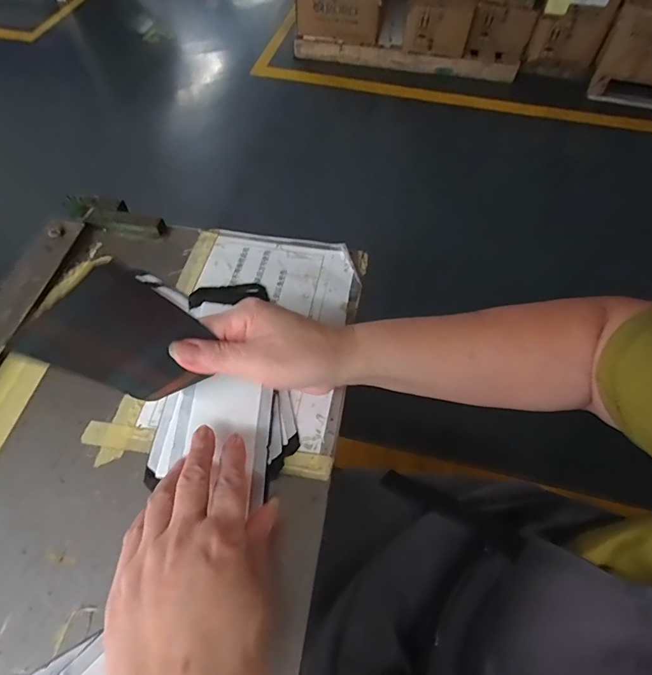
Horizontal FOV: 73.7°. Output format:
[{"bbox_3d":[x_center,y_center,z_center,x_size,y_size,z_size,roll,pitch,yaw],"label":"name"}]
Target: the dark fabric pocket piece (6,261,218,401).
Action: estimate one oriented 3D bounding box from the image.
[{"bbox_3d":[-0.113,0.006,0.260,0.067,0.109,0.007,-38,60,1],"label":"dark fabric pocket piece"}]

